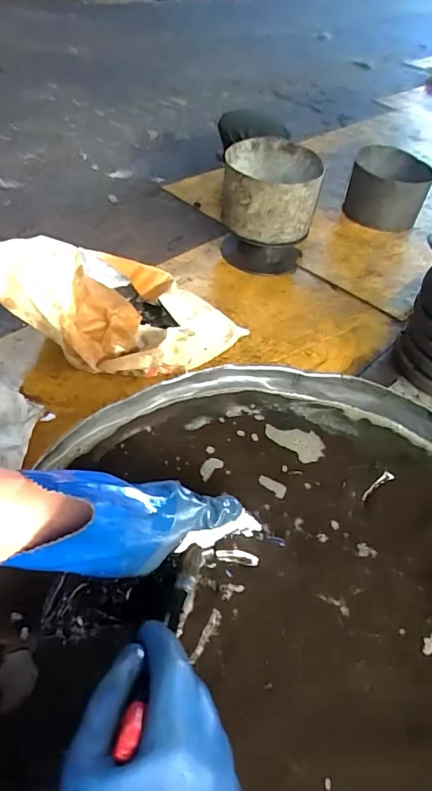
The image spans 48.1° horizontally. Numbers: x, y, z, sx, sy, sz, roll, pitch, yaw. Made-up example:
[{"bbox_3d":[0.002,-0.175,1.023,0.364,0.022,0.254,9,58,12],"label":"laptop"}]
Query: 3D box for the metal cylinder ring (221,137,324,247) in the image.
[{"bbox_3d":[0.161,-0.615,1.468,0.271,0.201,0.280,4,47,-5],"label":"metal cylinder ring"}]

